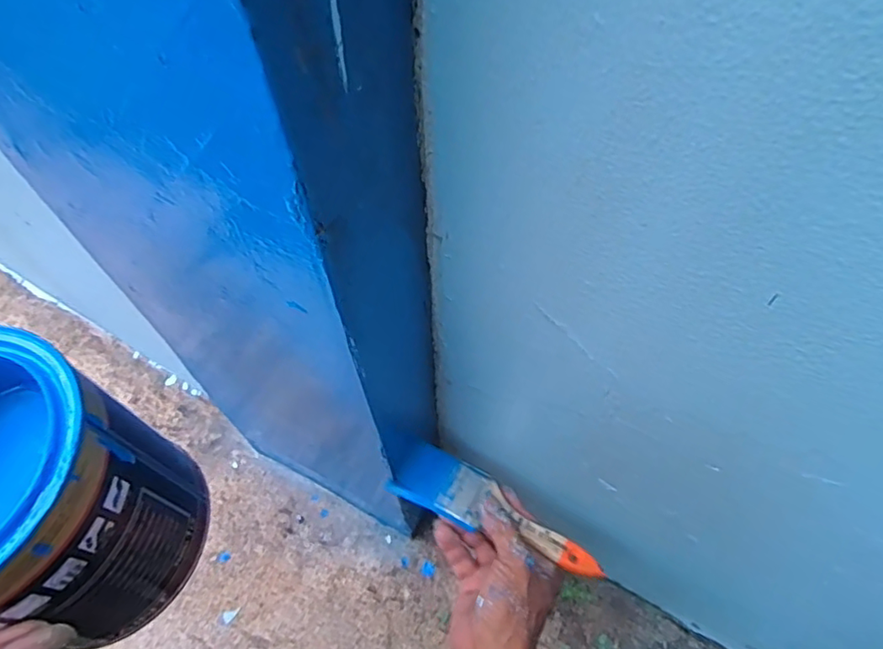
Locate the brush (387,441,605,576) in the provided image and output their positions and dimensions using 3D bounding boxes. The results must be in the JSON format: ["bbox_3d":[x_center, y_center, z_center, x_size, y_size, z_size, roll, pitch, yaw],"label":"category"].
[{"bbox_3d":[0.048,0.156,0.481,0.180,0.020,0.049,26,64,6],"label":"brush"}]

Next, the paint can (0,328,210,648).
[{"bbox_3d":[-0.182,0.078,0.252,0.111,0.118,0.097,11,61,8],"label":"paint can"}]

